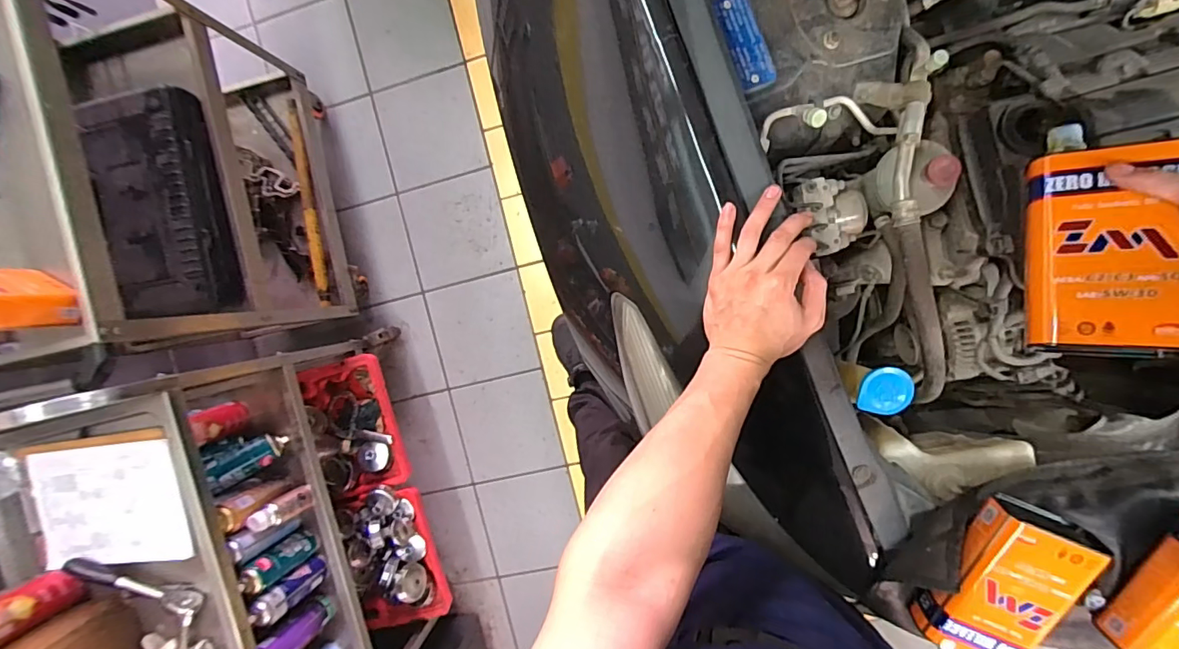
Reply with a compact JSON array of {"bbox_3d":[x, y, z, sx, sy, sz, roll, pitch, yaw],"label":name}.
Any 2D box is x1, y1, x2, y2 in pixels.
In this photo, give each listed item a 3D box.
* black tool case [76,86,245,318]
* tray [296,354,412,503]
[{"bbox_3d":[-0.902,-0.248,1.044,0.258,0.156,0.456,-8,94,8],"label":"black tool case"},{"bbox_3d":[-0.640,0.277,1.360,0.237,0.072,0.359,-16,93,8],"label":"tray"}]

